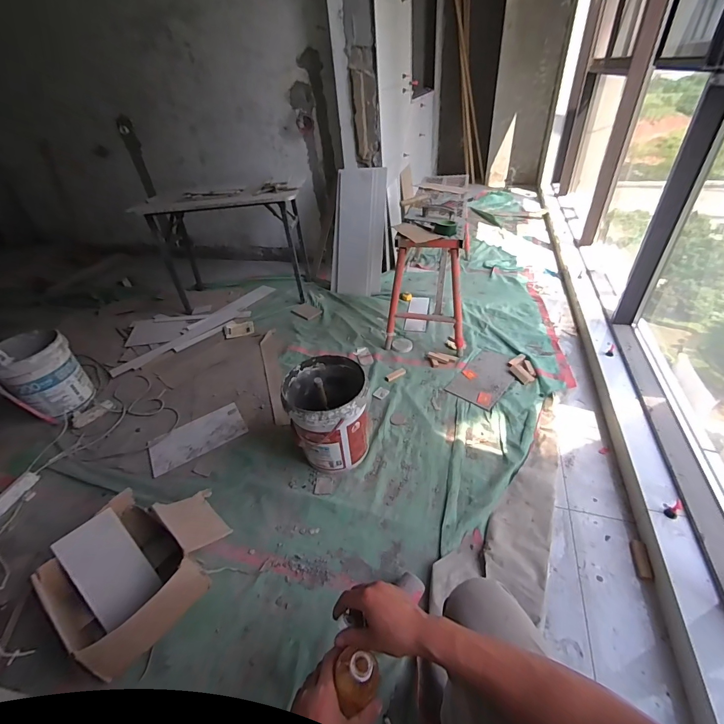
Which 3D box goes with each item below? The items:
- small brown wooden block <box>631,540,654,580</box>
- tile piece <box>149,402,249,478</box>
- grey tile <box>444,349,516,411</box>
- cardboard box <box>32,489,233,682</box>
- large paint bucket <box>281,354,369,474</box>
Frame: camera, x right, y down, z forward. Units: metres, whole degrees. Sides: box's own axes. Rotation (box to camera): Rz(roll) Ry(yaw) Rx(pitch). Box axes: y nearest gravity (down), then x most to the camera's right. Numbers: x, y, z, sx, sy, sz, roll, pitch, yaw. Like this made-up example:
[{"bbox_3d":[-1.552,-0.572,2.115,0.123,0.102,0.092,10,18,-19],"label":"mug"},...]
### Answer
[{"bbox_3d":[0.842,0.593,1.068,0.026,0.039,0.113,6,40,15],"label":"small brown wooden block"},{"bbox_3d":[-0.725,0.329,1.573,0.391,0.008,0.217,-25,42,-22],"label":"tile piece"},{"bbox_3d":[0.601,0.074,1.719,0.225,0.010,0.377,27,54,34],"label":"grey tile"},{"bbox_3d":[-0.661,0.594,1.067,0.395,0.173,0.452,26,49,34],"label":"cardboard box"},{"bbox_3d":[-0.122,0.209,1.379,0.297,0.359,0.320,-4,39,3],"label":"large paint bucket"}]

